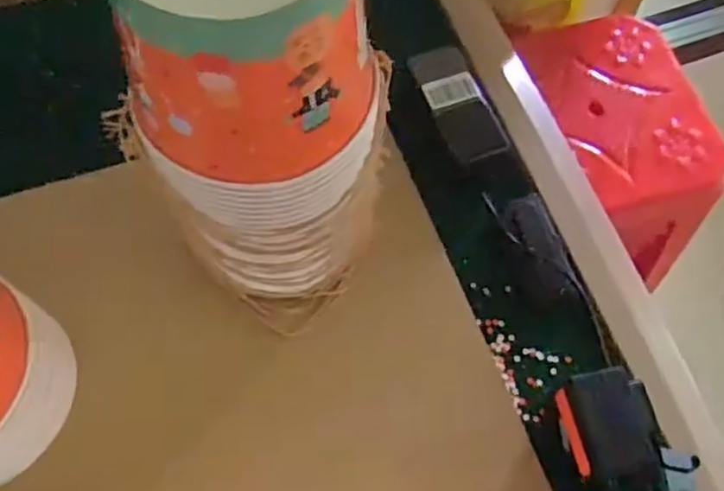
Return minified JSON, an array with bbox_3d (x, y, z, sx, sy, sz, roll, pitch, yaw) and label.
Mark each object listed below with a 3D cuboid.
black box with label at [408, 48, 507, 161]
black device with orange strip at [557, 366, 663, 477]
[{"bbox_3d":[0.095,-0.138,0.680,0.058,0.035,0.123,-21,68,-11],"label":"black box with label"},{"bbox_3d":[0.190,0.141,0.540,0.059,0.047,0.077,-3,66,-4],"label":"black device with orange strip"}]

